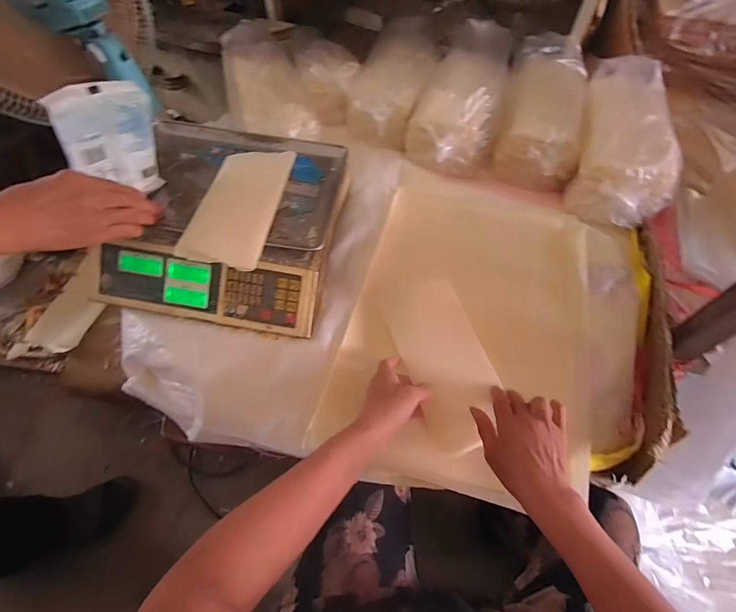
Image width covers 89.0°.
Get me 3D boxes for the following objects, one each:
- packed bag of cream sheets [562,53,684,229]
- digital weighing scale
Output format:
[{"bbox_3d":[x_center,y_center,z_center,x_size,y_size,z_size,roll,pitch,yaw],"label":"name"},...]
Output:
[{"bbox_3d":[0.452,-0.298,0.658,0.145,0.111,0.301,13,71,9],"label":"packed bag of cream sheets"},{"bbox_3d":[-0.214,-0.135,0.582,0.321,0.100,0.314,9,57,6],"label":"digital weighing scale"}]

